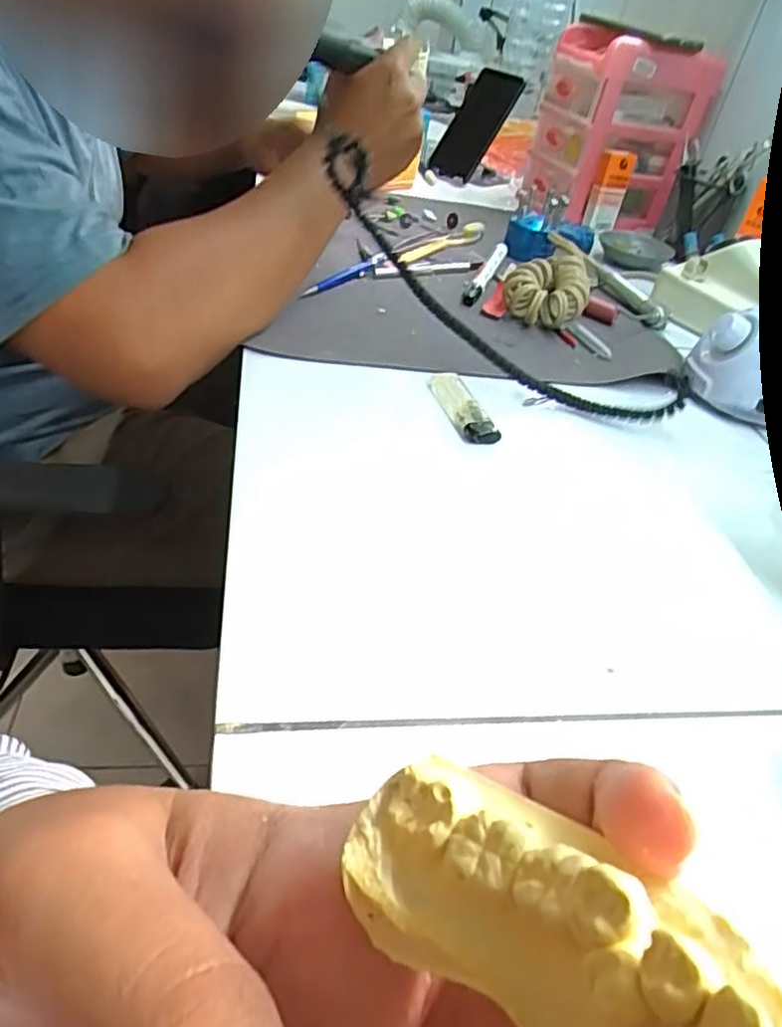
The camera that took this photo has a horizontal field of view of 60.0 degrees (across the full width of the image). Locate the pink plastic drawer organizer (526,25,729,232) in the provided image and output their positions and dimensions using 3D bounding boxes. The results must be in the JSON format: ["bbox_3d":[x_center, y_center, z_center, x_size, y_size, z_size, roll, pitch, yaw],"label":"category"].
[{"bbox_3d":[0.284,-0.481,0.869,0.149,0.207,0.145,-7,36,-21],"label":"pink plastic drawer organizer"}]

